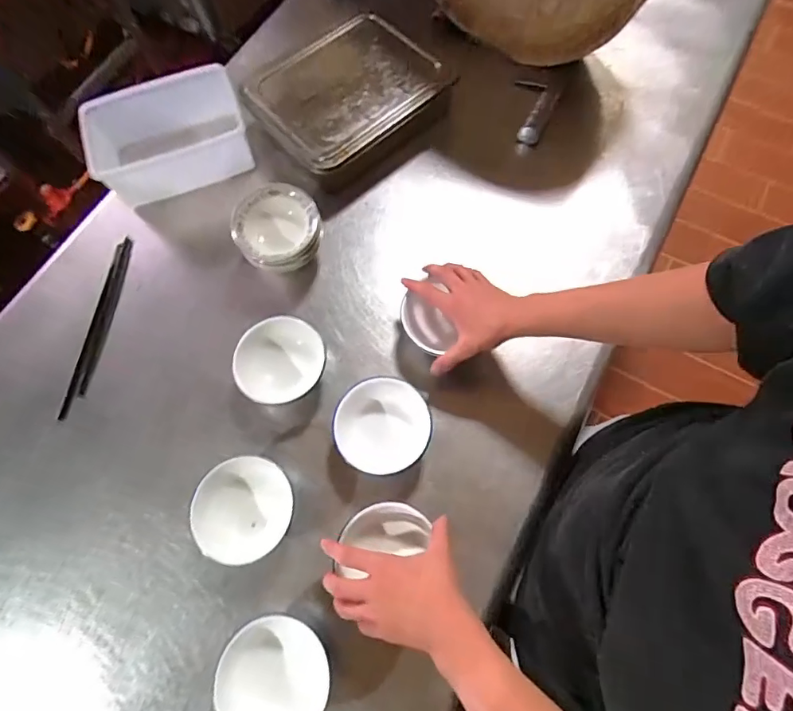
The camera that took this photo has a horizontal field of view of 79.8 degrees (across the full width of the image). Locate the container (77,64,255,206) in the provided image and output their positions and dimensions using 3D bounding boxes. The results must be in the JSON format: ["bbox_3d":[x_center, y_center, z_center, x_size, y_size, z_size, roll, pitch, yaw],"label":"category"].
[{"bbox_3d":[-0.342,-0.329,0.715,0.226,0.089,0.155,-16,70,-4],"label":"container"}]

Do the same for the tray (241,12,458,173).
[{"bbox_3d":[-0.079,-0.413,0.721,0.263,0.035,0.228,-39,73,-11],"label":"tray"}]

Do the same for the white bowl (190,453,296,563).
[{"bbox_3d":[-0.172,0.177,0.547,0.106,0.048,0.110,-1,70,2],"label":"white bowl"}]

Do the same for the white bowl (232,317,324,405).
[{"bbox_3d":[-0.149,0.009,0.604,0.100,0.055,0.109,-1,70,2],"label":"white bowl"}]

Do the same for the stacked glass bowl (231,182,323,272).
[{"bbox_3d":[-0.158,-0.167,0.654,0.113,0.078,0.108,-1,70,2],"label":"stacked glass bowl"}]

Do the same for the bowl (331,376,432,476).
[{"bbox_3d":[-0.016,0.087,0.572,0.109,0.045,0.109,-1,70,2],"label":"bowl"}]

